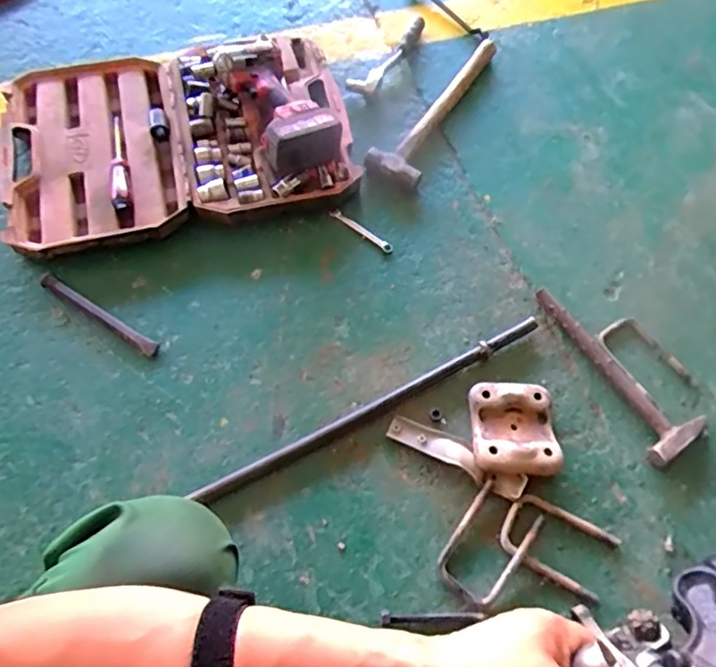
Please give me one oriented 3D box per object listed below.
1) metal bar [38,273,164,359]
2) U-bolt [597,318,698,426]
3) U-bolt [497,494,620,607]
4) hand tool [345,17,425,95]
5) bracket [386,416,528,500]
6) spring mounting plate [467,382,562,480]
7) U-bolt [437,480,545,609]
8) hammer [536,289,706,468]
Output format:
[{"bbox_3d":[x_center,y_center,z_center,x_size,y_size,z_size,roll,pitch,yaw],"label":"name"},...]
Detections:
[{"bbox_3d":[-0.397,-0.028,0.873,0.225,0.028,0.022,31,69,13],"label":"metal bar"},{"bbox_3d":[0.444,0.048,0.864,0.094,0.017,0.164,-32,70,-14],"label":"U-bolt"},{"bbox_3d":[0.265,0.278,0.752,0.142,0.017,0.094,28,68,12],"label":"U-bolt"},{"bbox_3d":[0.064,-0.554,1.137,0.047,0.025,0.237,35,70,14],"label":"hand tool"},{"bbox_3d":[0.140,0.172,0.803,0.199,0.018,0.044,27,68,11],"label":"bracket"},{"bbox_3d":[0.225,0.136,0.814,0.118,0.033,0.135,1,65,0],"label":"spring mounting plate"},{"bbox_3d":[0.173,0.280,0.750,0.088,0.014,0.145,35,70,14],"label":"U-bolt"},{"bbox_3d":[0.400,0.046,0.867,0.100,0.031,0.302,-25,68,-12],"label":"hammer"}]

